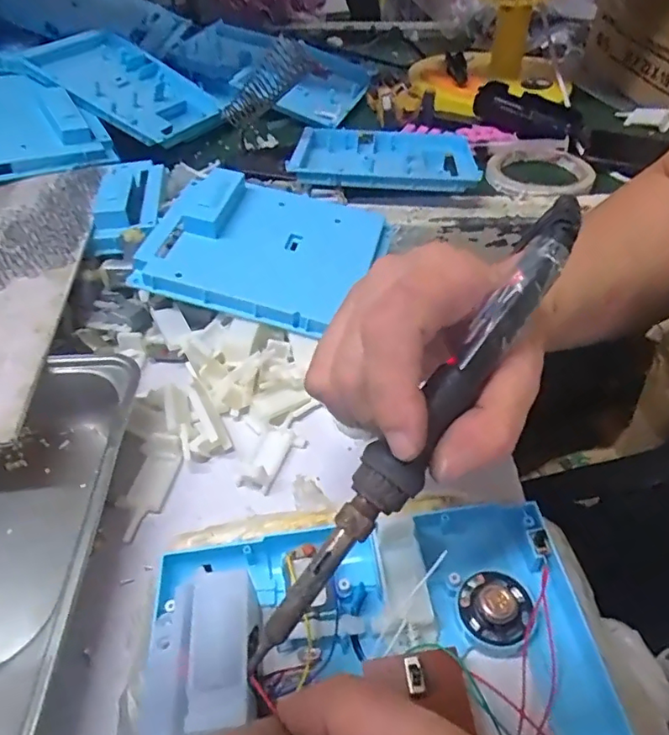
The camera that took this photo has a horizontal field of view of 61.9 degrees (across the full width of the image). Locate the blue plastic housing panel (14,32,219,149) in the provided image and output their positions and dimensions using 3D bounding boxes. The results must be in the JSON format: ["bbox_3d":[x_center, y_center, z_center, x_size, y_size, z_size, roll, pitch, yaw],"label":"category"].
[{"bbox_3d":[-0.203,-0.286,0.560,0.153,0.017,0.141,36,41,-1],"label":"blue plastic housing panel"}]

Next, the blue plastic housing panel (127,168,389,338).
[{"bbox_3d":[-0.049,-0.082,0.398,0.147,0.033,0.122,22,59,-5],"label":"blue plastic housing panel"}]

